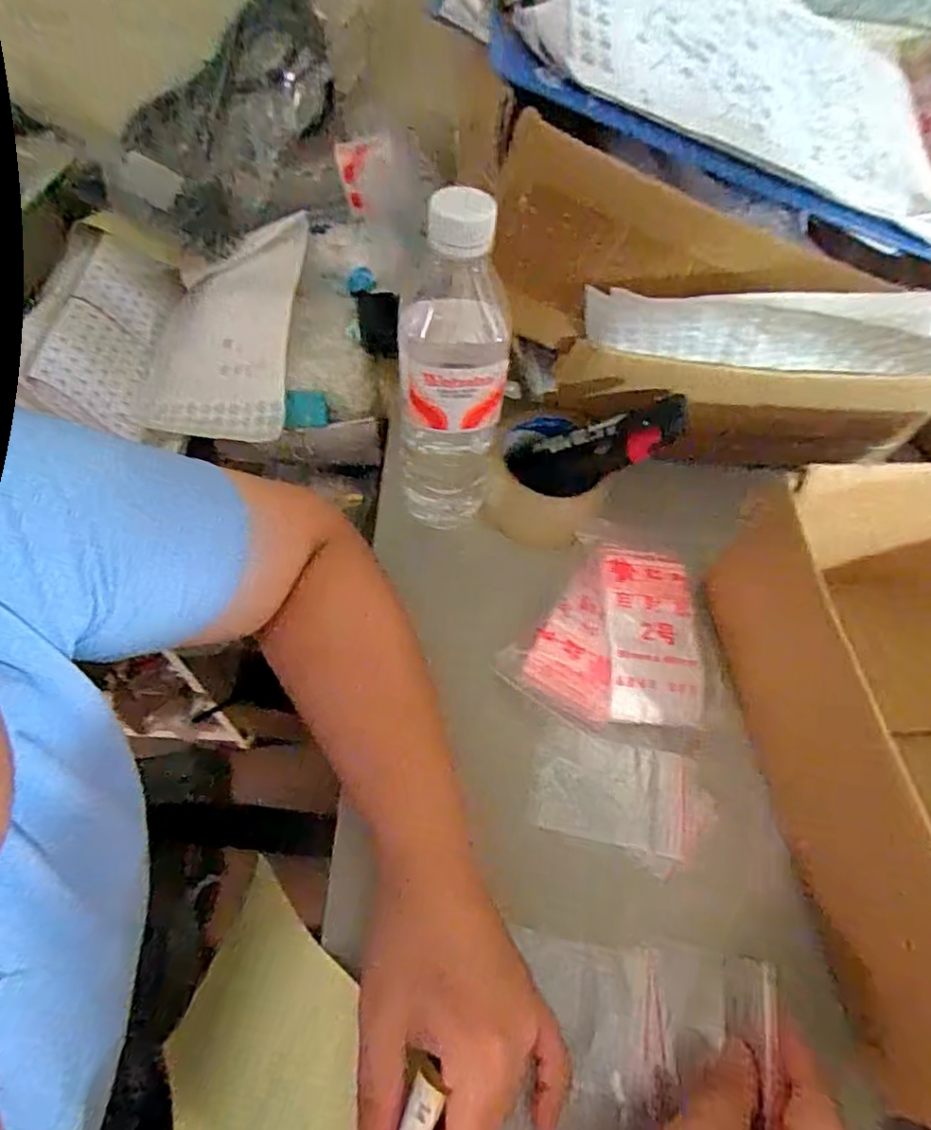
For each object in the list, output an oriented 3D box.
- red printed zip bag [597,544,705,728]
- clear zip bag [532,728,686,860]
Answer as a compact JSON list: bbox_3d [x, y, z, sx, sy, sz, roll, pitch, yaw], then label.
[{"bbox_3d":[0.124,0.042,0.410,0.062,0.010,0.122,4,59,-2],"label":"red printed zip bag"},{"bbox_3d":[0.087,0.135,0.369,0.090,0.008,0.058,11,59,2],"label":"clear zip bag"}]

